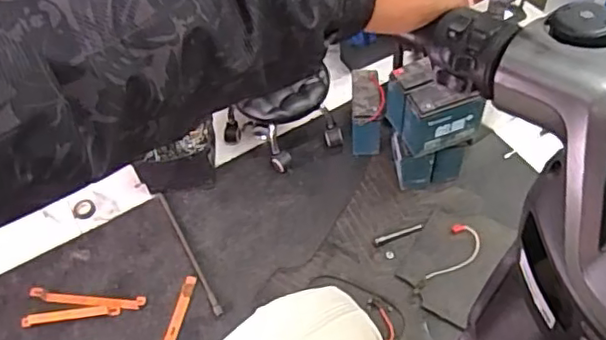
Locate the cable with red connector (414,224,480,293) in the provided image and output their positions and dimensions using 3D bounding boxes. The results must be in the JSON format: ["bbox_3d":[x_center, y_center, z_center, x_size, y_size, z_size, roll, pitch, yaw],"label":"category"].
[{"bbox_3d":[0.357,0.224,1.483,0.083,0.014,0.218,29,67,23],"label":"cable with red connector"}]

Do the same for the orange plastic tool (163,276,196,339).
[{"bbox_3d":[-0.297,0.337,1.473,0.027,0.011,0.176,9,55,12],"label":"orange plastic tool"}]

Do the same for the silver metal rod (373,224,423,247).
[{"bbox_3d":[0.244,0.167,1.567,0.134,0.013,0.023,-18,54,-8],"label":"silver metal rod"}]

